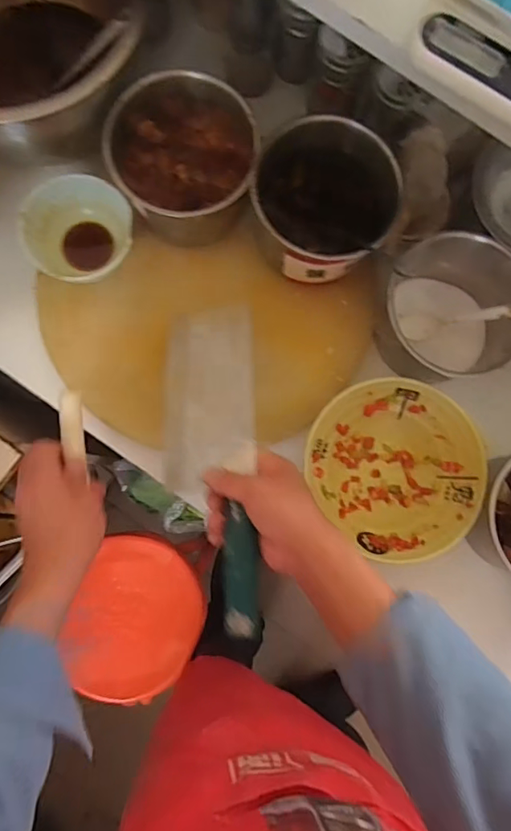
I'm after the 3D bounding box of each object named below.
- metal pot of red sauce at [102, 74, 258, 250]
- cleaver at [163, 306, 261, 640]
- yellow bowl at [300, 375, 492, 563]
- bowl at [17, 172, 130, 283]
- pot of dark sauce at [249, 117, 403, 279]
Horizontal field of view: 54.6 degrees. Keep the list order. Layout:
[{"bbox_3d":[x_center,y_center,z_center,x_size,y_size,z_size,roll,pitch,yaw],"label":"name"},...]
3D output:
[{"bbox_3d":[-0.076,-0.278,0.543,0.153,0.082,0.141,0,84,-3],"label":"metal pot of red sauce"},{"bbox_3d":[-0.036,0.039,0.496,0.104,0.029,0.329,-13,67,12],"label":"cleaver"},{"bbox_3d":[0.154,0.055,0.559,0.177,0.066,0.190,0,84,-3],"label":"yellow bowl"},{"bbox_3d":[-0.196,-0.203,0.560,0.115,0.053,0.112,0,84,-3],"label":"bowl"},{"bbox_3d":[0.070,-0.226,0.533,0.147,0.088,0.134,0,84,-3],"label":"pot of dark sauce"}]

